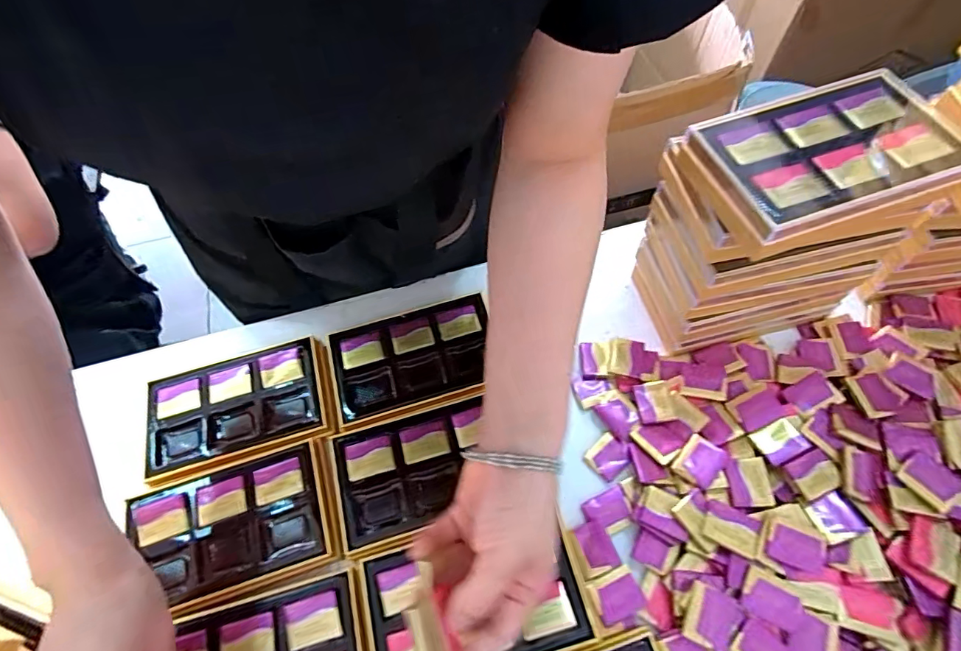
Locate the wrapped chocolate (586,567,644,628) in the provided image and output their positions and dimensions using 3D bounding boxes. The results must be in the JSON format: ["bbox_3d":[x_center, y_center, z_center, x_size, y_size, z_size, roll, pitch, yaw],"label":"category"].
[{"bbox_3d":[0.107,0.212,0.380,0.035,0.007,0.033,-19,62,-8],"label":"wrapped chocolate"}]

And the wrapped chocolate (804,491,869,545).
[{"bbox_3d":[0.284,0.153,0.385,0.038,0.004,0.033,-20,62,-8],"label":"wrapped chocolate"}]

